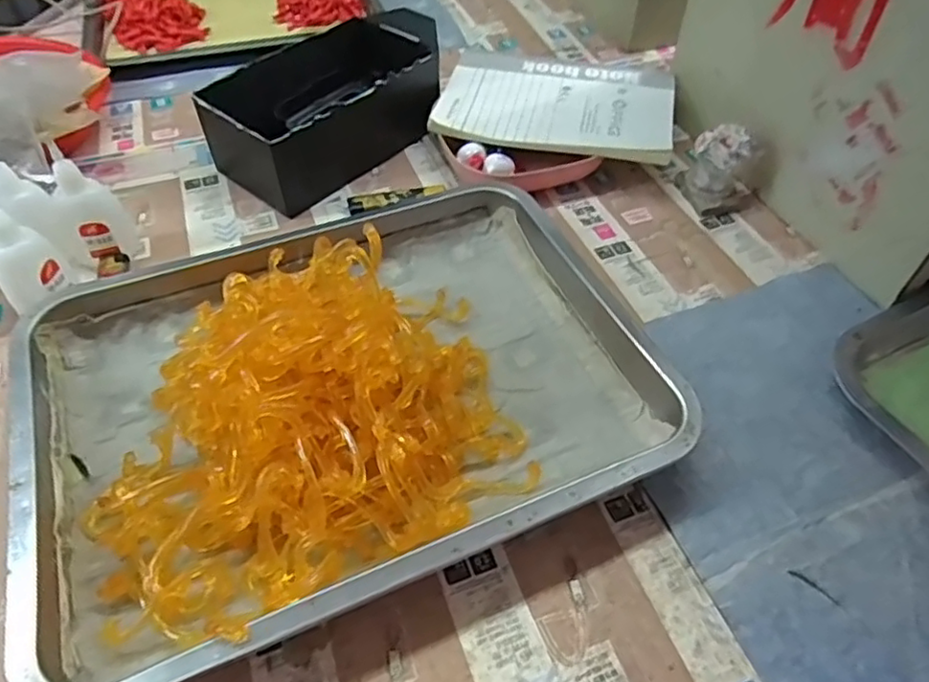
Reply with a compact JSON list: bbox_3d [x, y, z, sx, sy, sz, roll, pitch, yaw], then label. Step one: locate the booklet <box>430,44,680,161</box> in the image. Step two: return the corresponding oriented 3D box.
[{"bbox_3d":[0.080,-0.209,0.546,0.193,0.011,0.133,10,55,9],"label":"booklet"}]

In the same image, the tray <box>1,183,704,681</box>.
[{"bbox_3d":[-0.069,0.010,0.359,0.340,0.072,0.260,-19,54,-16],"label":"tray"}]

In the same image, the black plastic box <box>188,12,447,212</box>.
[{"bbox_3d":[-0.107,-0.204,0.537,0.116,0.072,0.202,34,59,23],"label":"black plastic box"}]

